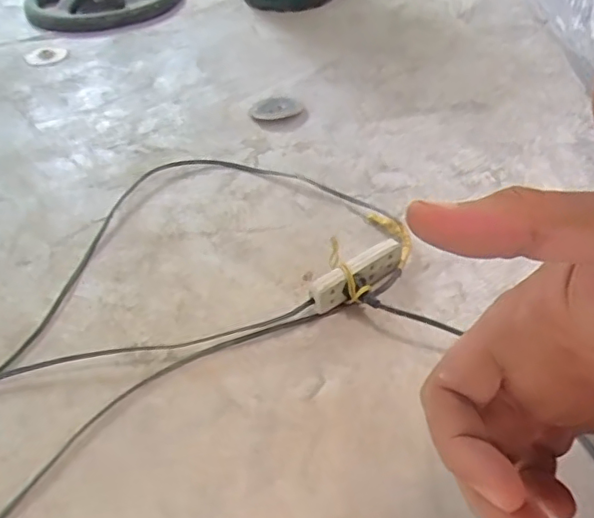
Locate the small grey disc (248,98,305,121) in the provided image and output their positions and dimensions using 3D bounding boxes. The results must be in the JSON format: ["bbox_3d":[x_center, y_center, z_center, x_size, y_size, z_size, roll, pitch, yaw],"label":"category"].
[{"bbox_3d":[-0.043,-0.293,1.133,0.102,0.008,0.102,-1,43,1],"label":"small grey disc"}]

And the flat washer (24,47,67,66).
[{"bbox_3d":[-0.590,-0.480,1.364,0.092,0.008,0.107,-23,47,-21],"label":"flat washer"}]

